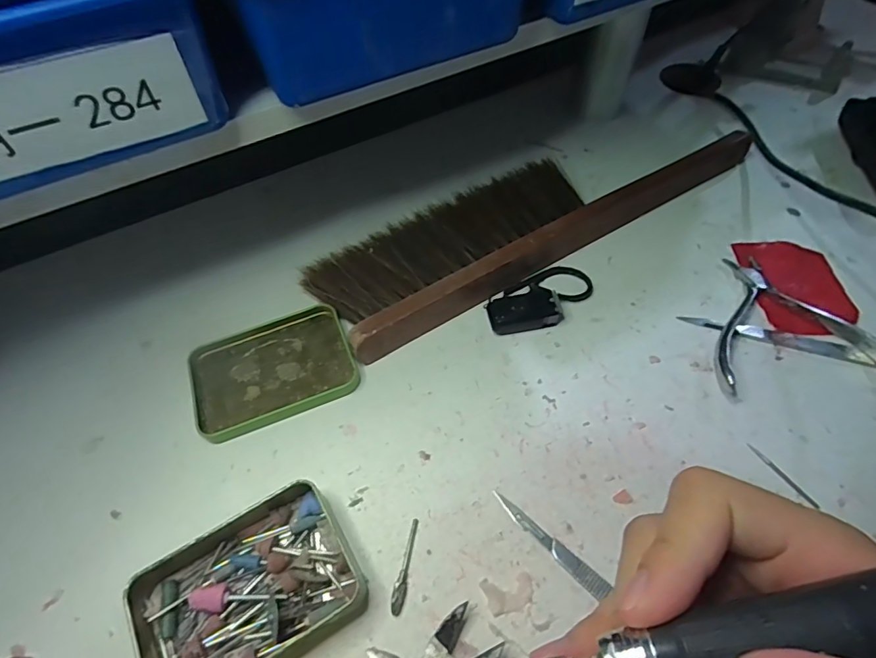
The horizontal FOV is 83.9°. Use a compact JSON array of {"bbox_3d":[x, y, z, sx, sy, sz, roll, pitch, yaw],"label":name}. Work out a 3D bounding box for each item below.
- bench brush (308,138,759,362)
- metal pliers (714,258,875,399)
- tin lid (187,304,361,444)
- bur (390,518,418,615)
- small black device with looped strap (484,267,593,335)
[{"bbox_3d":[0.076,-0.093,0.372,0.350,0.030,0.091,-31,58,-17],"label":"bench brush"},{"bbox_3d":[0.221,-0.009,0.315,0.107,0.013,0.104,-3,54,1],"label":"metal pliers"},{"bbox_3d":[-0.106,0.024,0.312,0.098,0.008,0.074,-21,56,-11],"label":"tin lid"},{"bbox_3d":[-0.017,0.117,0.243,0.006,0.004,0.044,5,55,7],"label":"bur"},{"bbox_3d":[0.070,-0.021,0.330,0.079,0.017,0.039,-28,58,-16],"label":"small black device with looped strap"}]

